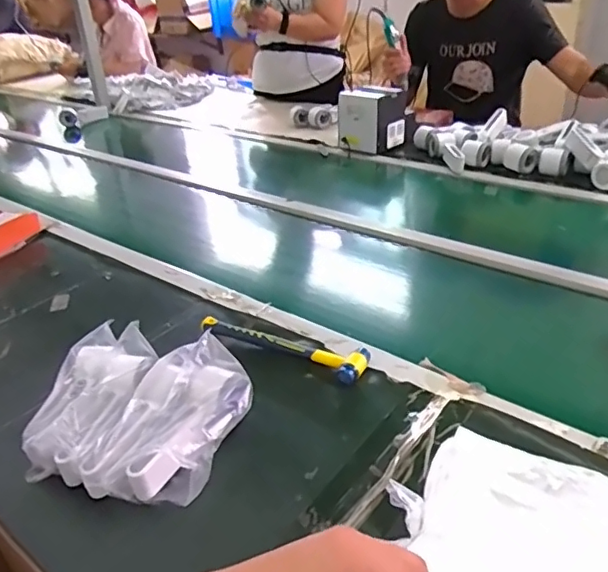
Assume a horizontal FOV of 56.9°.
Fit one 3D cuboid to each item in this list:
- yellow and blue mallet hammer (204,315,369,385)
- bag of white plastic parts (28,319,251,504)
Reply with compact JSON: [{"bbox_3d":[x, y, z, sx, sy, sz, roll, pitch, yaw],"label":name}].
[{"bbox_3d":[-0.030,0.079,0.756,0.240,0.024,0.056,13,35,26],"label":"yellow and blue mallet hammer"},{"bbox_3d":[-0.192,0.138,0.626,0.226,0.084,0.189,7,33,19],"label":"bag of white plastic parts"}]

